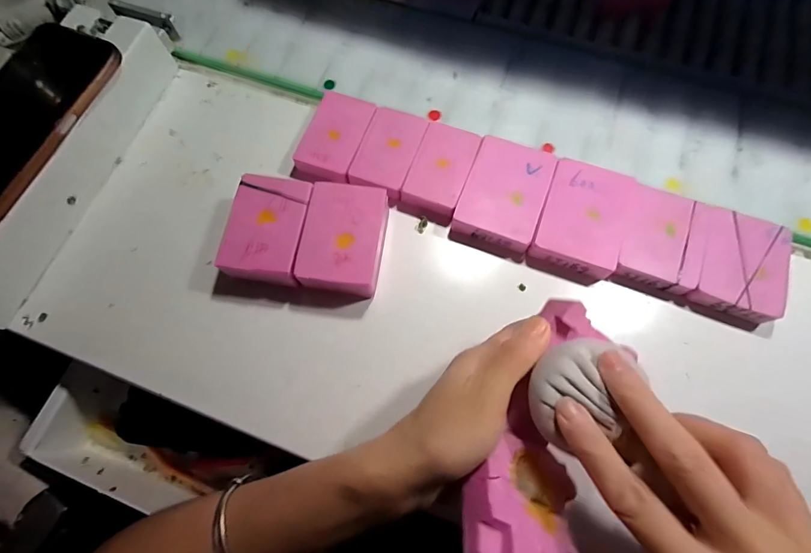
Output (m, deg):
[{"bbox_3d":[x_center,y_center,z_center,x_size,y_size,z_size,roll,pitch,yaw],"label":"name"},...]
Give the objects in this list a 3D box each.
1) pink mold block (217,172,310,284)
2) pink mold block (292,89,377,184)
[{"bbox_3d":[-0.097,-0.031,0.296,0.053,0.035,0.077,5,71,3],"label":"pink mold block"},{"bbox_3d":[-0.057,-0.109,0.323,0.047,0.022,0.078,17,72,8],"label":"pink mold block"}]

